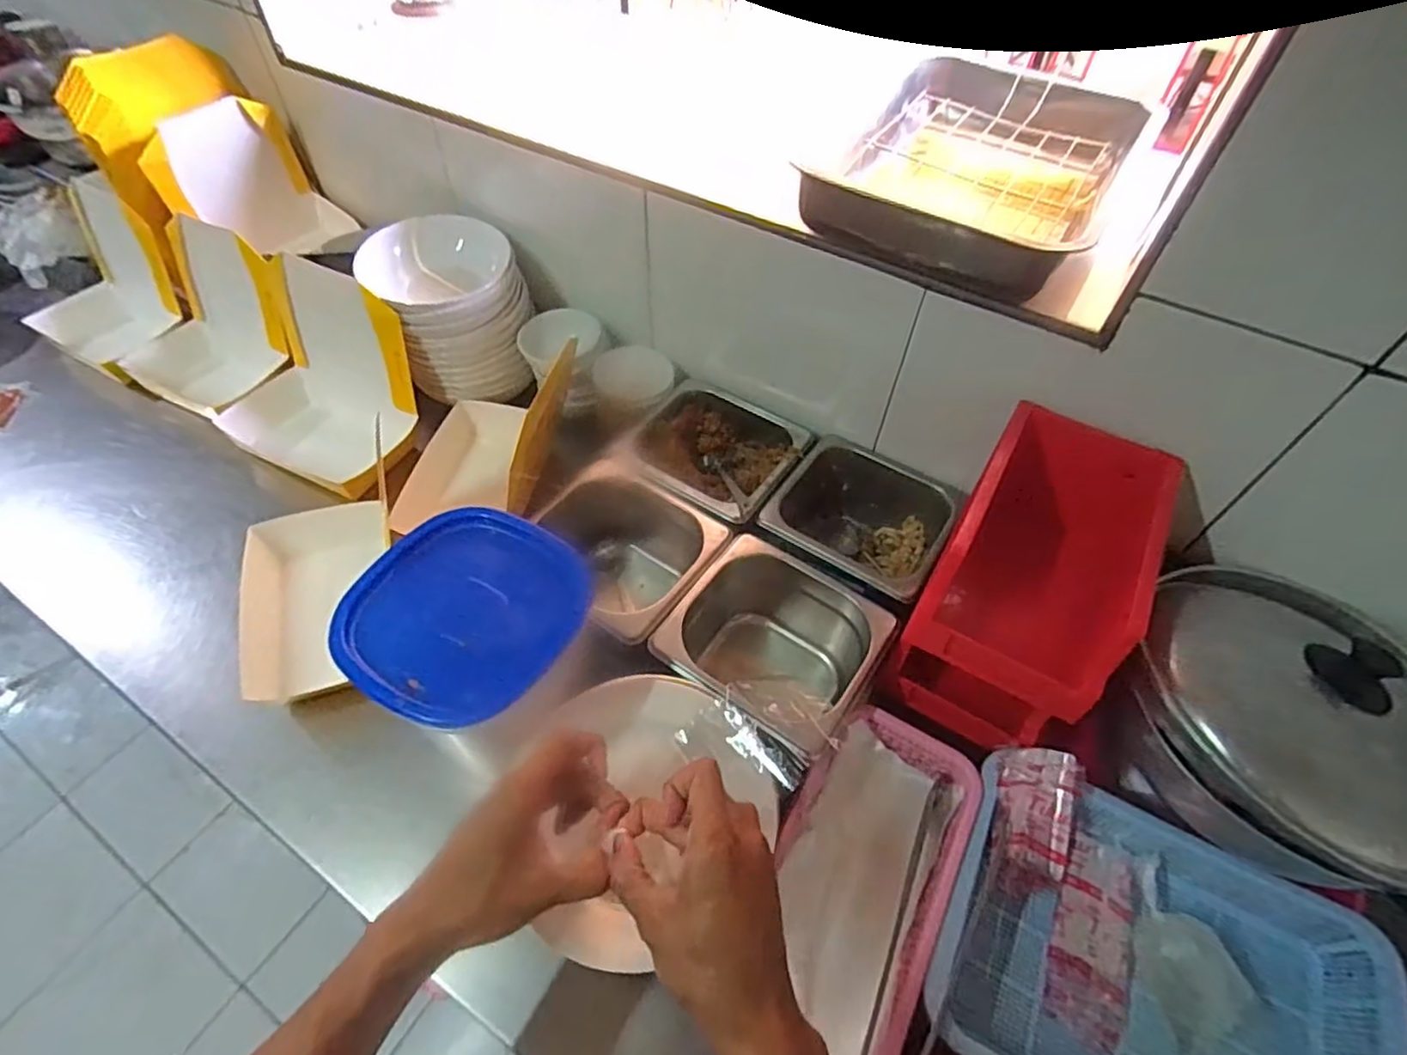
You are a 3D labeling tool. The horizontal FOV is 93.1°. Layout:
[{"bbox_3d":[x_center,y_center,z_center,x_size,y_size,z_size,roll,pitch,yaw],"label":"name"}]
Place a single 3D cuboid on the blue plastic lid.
[{"bbox_3d":[-0.176,0.062,0.494,0.157,0.023,0.161,29,57,19],"label":"blue plastic lid"}]

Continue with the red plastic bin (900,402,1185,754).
[{"bbox_3d":[0.272,0.041,0.567,0.131,0.183,0.223,27,56,17],"label":"red plastic bin"}]

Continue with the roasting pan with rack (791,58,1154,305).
[{"bbox_3d":[0.256,-0.334,0.621,0.229,0.069,0.290,28,57,18],"label":"roasting pan with rack"}]

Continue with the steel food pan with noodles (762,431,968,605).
[{"bbox_3d":[0.161,-0.007,0.711,0.148,0.102,0.169,29,57,19],"label":"steel food pan with noodles"}]

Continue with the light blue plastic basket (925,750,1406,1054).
[{"bbox_3d":[0.326,0.330,0.490,0.294,0.068,0.221,24,55,15],"label":"light blue plastic basket"}]

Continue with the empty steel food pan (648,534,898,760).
[{"bbox_3d":[0.063,0.120,0.623,0.169,0.129,0.165,30,57,19],"label":"empty steel food pan"}]

